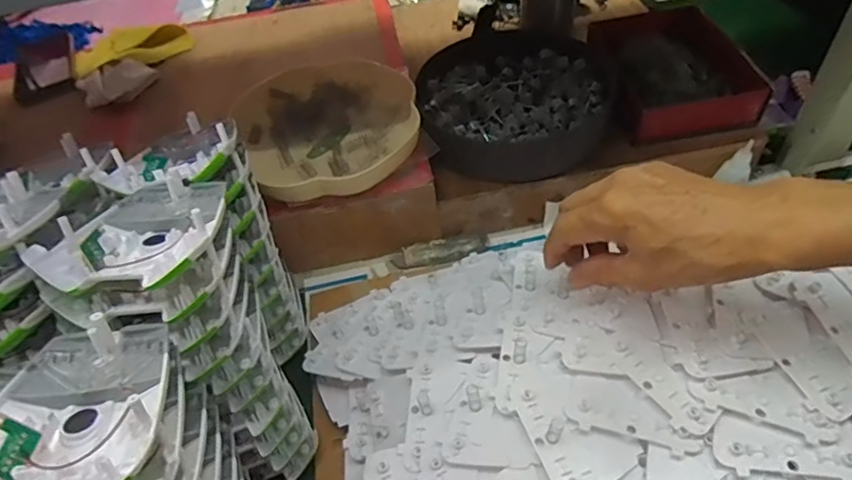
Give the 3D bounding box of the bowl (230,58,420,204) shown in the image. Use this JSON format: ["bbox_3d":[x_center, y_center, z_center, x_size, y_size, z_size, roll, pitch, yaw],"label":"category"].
[{"bbox_3d":[-0.102,-0.125,0.600,0.184,0.039,0.200,-3,49,4],"label":"bowl"}]

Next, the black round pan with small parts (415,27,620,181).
[{"bbox_3d":[0.098,-0.169,0.637,0.213,0.041,0.247,-4,49,3],"label":"black round pan with small parts"}]

